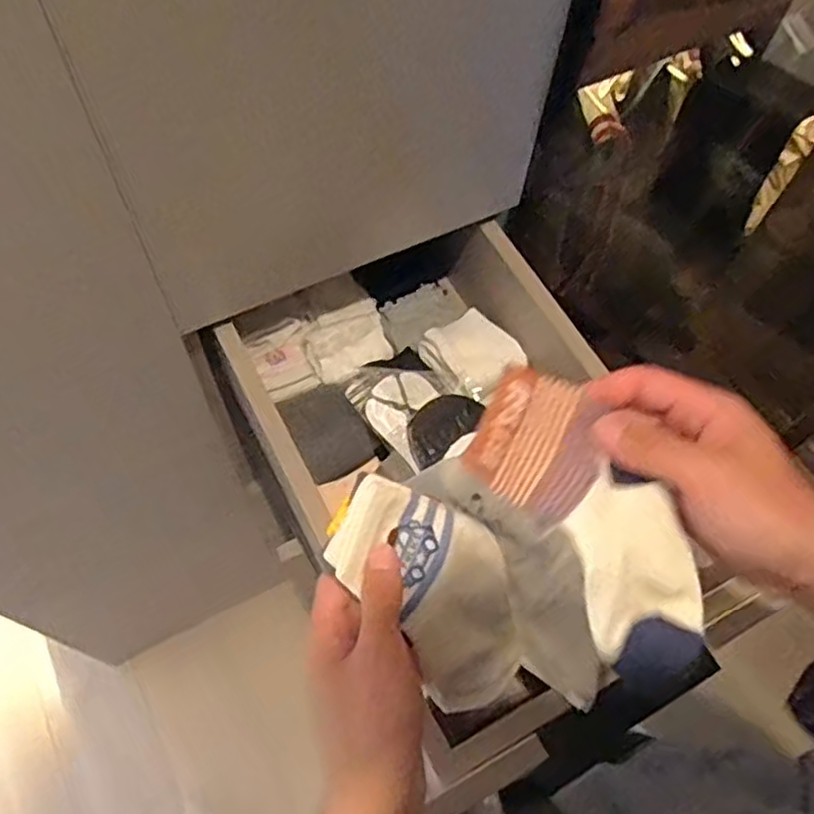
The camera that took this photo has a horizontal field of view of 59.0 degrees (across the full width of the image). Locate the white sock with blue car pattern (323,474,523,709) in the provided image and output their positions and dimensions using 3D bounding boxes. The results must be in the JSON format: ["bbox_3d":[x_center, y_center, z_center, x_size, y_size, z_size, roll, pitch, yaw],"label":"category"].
[{"bbox_3d":[0.022,0.112,0.428,0.080,0.024,0.159,-36,106,-15],"label":"white sock with blue car pattern"}]

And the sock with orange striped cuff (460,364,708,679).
[{"bbox_3d":[0.093,0.058,0.354,0.066,0.018,0.163,-35,92,-15],"label":"sock with orange striped cuff"}]

